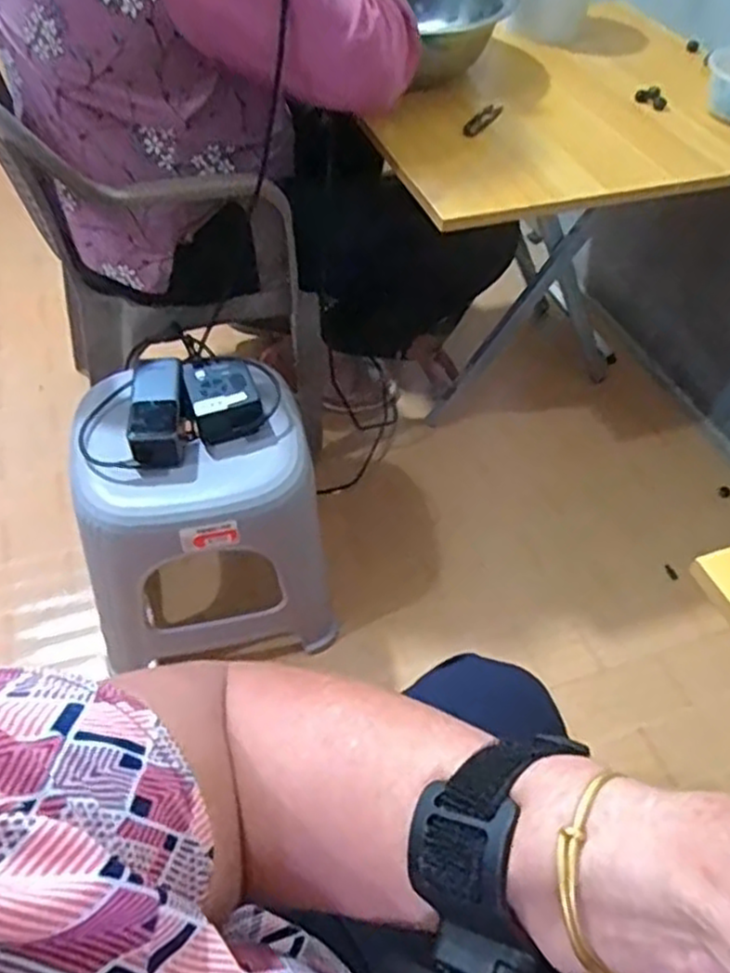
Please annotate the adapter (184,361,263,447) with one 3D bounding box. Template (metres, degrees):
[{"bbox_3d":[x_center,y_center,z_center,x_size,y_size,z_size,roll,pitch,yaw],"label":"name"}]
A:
[{"bbox_3d":[-0.163,-0.102,0.835,0.077,0.045,0.099,-17,49,-14],"label":"adapter"}]

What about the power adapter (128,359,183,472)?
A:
[{"bbox_3d":[-0.231,-0.088,0.808,0.057,0.044,0.137,-7,61,-5],"label":"power adapter"}]

